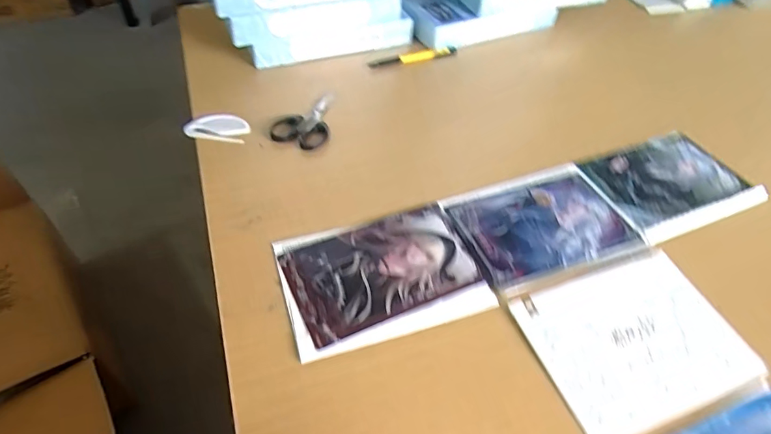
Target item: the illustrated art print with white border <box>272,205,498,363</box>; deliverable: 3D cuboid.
[{"bbox_3d":[-0.004,0.050,0.424,0.170,0.006,0.125,-13,49,-15],"label":"illustrated art print with white border"}]

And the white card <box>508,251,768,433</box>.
[{"bbox_3d":[0.211,0.100,0.397,0.173,0.005,0.128,-14,50,-16],"label":"white card"}]

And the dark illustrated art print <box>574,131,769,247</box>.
[{"bbox_3d":[0.323,-0.043,0.535,0.177,0.007,0.129,-16,50,-18],"label":"dark illustrated art print"}]

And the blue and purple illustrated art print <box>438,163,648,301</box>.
[{"bbox_3d":[0.161,0.007,0.478,0.176,0.004,0.133,-14,50,-17],"label":"blue and purple illustrated art print"}]

